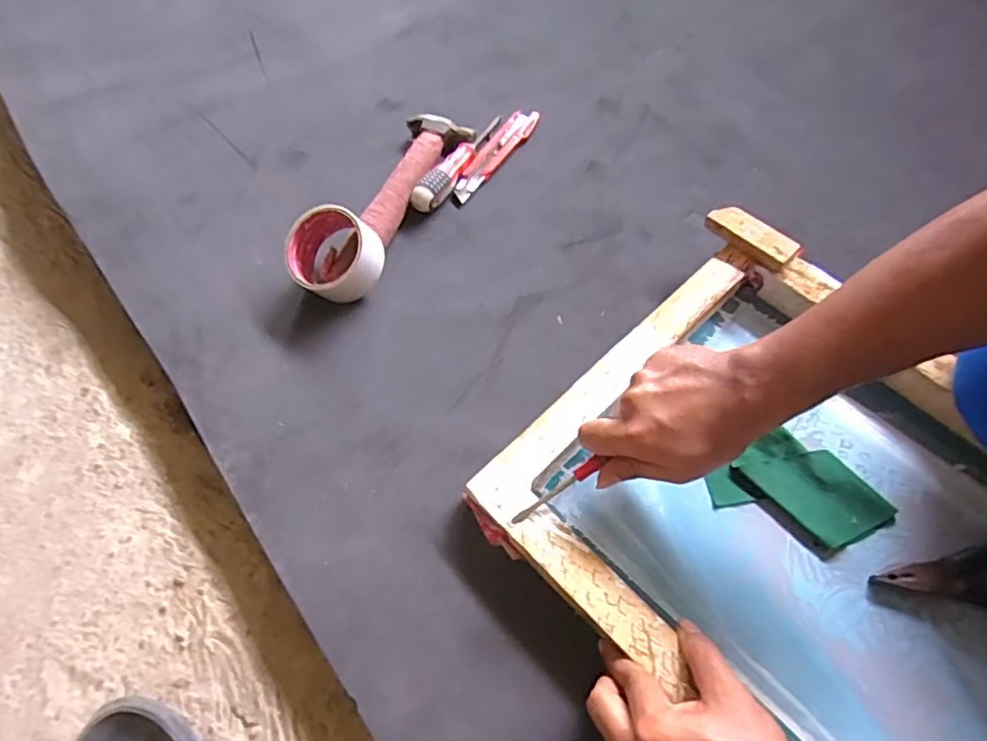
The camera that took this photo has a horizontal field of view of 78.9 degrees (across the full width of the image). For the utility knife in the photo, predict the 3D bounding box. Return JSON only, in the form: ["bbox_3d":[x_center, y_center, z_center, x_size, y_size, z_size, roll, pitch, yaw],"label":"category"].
[{"bbox_3d":[0.004,-0.248,0.675,0.031,0.008,0.147,29,65,17],"label":"utility knife"}]

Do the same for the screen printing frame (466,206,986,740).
[{"bbox_3d":[0.265,0.133,0.451,0.345,0.057,0.463,-41,70,-16],"label":"screen printing frame"}]

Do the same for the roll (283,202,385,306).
[{"bbox_3d":[-0.159,-0.116,0.602,0.096,0.055,0.078,-23,64,-9],"label":"roll"}]

